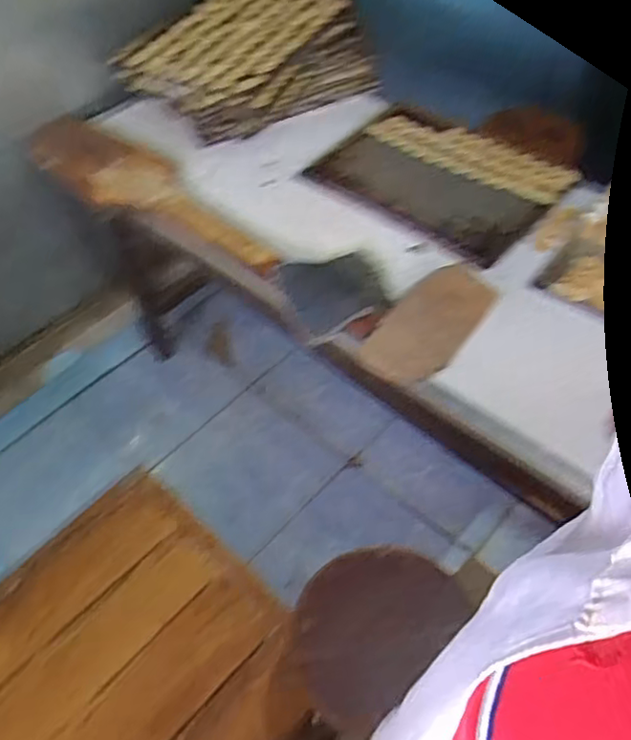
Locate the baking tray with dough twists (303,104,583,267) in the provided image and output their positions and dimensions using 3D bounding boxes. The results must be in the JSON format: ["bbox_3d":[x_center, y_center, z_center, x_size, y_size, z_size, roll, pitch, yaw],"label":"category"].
[{"bbox_3d":[0.261,-0.407,1.297,0.354,0.046,0.453,-38,59,-22],"label":"baking tray with dough twists"}]

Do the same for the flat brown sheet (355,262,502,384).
[{"bbox_3d":[0.188,-0.082,1.020,0.124,0.019,0.265,29,60,24],"label":"flat brown sheet"}]

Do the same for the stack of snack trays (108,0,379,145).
[{"bbox_3d":[-0.156,-0.702,1.446,0.508,0.170,0.381,-40,59,-23],"label":"stack of snack trays"}]

